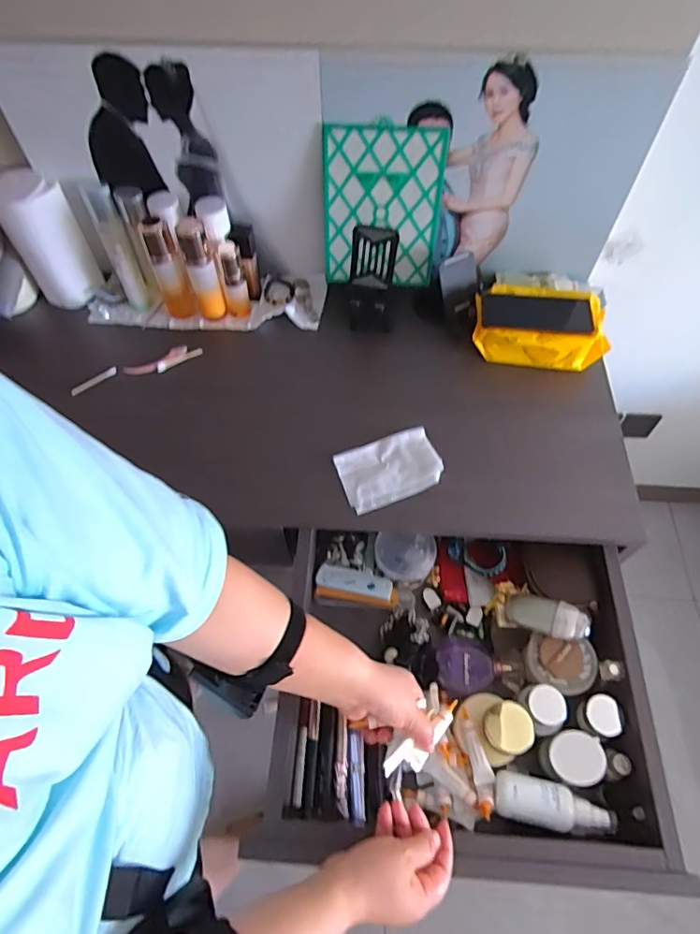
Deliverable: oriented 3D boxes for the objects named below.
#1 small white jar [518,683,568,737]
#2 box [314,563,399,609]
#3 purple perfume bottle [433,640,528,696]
[{"bbox_3d":[0.222,0.279,0.605,0.044,0.042,0.052,-12,59,-7],"label":"small white jar"},{"bbox_3d":[0.009,0.169,0.728,0.113,0.031,0.048,8,59,5],"label":"box"},{"bbox_3d":[0.165,0.250,0.666,0.111,0.028,0.068,-6,59,-3],"label":"purple perfume bottle"}]

